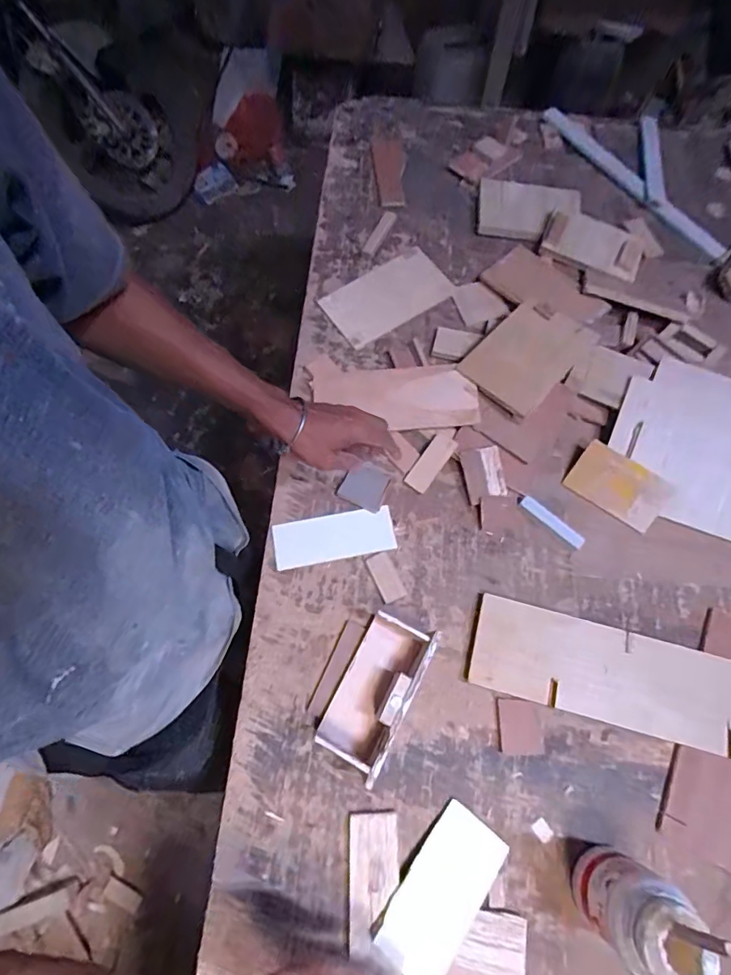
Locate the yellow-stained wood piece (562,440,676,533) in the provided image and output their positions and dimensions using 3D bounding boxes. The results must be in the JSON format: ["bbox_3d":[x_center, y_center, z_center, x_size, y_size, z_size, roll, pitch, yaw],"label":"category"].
[{"bbox_3d":[0.361,-0.003,0.687,0.129,0.006,0.083,35,90,9],"label":"yellow-stained wood piece"}]

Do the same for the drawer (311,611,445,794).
[{"bbox_3d":[0.012,0.236,0.561,0.077,0.076,0.160,26,72,9],"label":"drawer"}]

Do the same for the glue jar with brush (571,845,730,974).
[{"bbox_3d":[0.258,0.407,0.462,0.069,0.142,0.081,42,75,14],"label":"glue jar with brush"}]

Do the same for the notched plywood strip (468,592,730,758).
[{"bbox_3d":[0.336,0.238,0.588,0.403,0.011,0.111,15,69,5],"label":"notched plywood strip"}]

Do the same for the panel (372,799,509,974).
[{"bbox_3d":[0.083,0.432,0.512,0.077,0.008,0.152,37,64,13],"label":"panel"}]

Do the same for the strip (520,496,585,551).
[{"bbox_3d":[0.257,0.048,0.663,0.098,0.010,0.019,40,74,13],"label":"strip"}]

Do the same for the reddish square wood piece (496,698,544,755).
[{"bbox_3d":[0.185,0.287,0.574,0.050,0.004,0.058,3,70,1],"label":"reddish square wood piece"}]

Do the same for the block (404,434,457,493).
[{"bbox_3d":[0.094,-0.036,0.691,0.035,0.013,0.087,34,73,11],"label":"block"}]

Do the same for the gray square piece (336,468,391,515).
[{"bbox_3d":[-0.003,-0.001,0.676,0.061,0.005,0.057,21,71,7],"label":"gray square piece"}]

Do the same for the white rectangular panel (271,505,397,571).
[{"bbox_3d":[-0.044,0.069,0.663,0.163,0.005,0.064,-10,70,-4],"label":"white rectangular panel"}]

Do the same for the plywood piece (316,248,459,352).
[{"bbox_3d":[0.038,-0.326,0.814,0.209,0.010,0.118,-34,73,-12],"label":"plywood piece"}]

